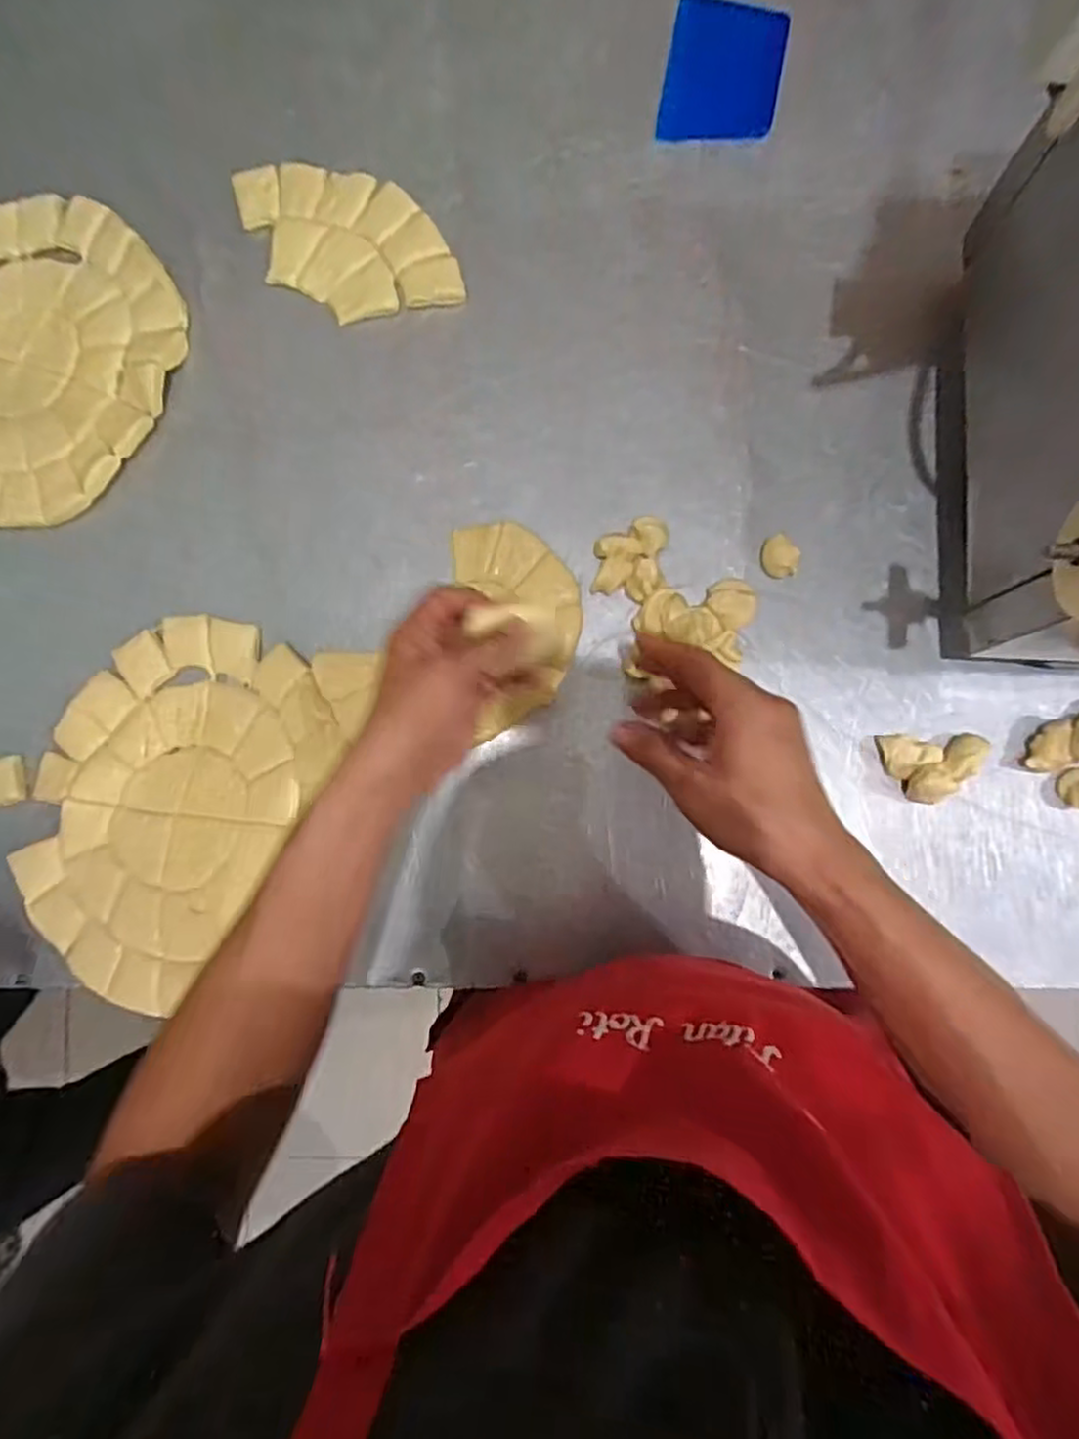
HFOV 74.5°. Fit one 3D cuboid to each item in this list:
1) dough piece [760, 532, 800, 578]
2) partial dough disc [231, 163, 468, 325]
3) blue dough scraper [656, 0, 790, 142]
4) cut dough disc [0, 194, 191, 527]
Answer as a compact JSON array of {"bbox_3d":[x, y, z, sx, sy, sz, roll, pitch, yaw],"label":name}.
[{"bbox_3d":[0.188,-0.128,0.560,0.025,0.028,0.030,5,86,6],"label":"dough piece"},{"bbox_3d":[-0.169,-0.416,0.621,0.225,0.004,0.116,32,89,7],"label":"partial dough disc"},{"bbox_3d":[0.158,-0.557,0.610,0.096,0.006,0.128,9,86,7],"label":"blue dough scraper"},{"bbox_3d":[-0.466,-0.326,0.645,0.267,0.010,0.296,34,90,7],"label":"cut dough disc"}]

